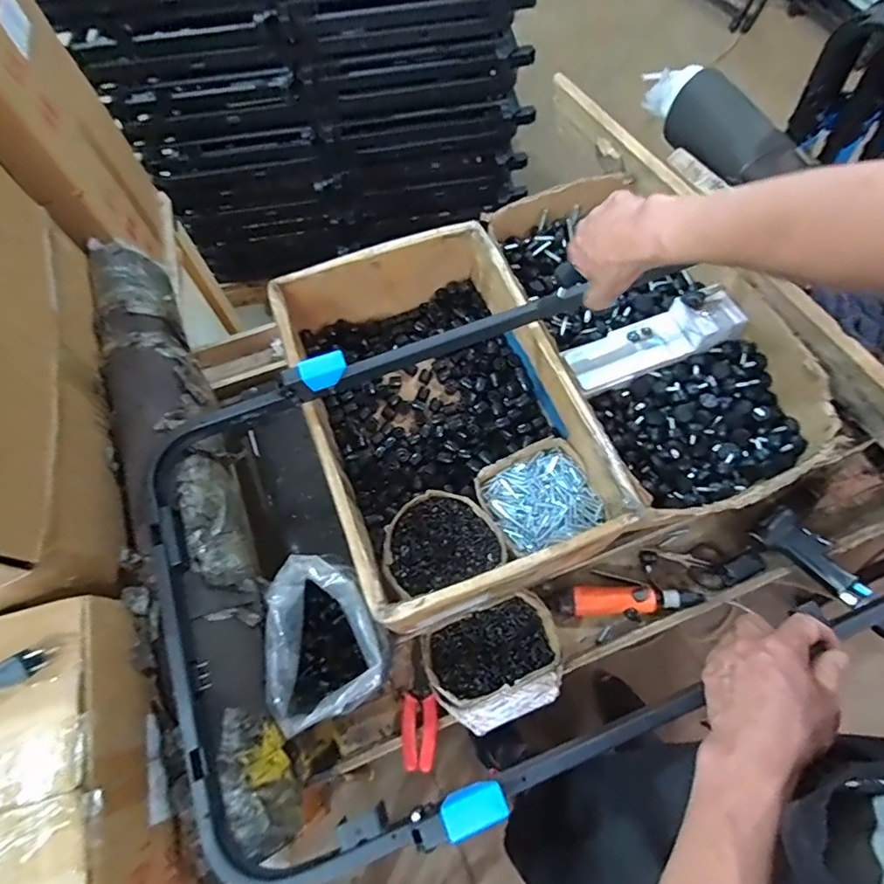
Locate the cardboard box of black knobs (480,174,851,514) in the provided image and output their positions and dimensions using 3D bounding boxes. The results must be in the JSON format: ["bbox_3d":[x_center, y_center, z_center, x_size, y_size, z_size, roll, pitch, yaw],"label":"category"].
[{"bbox_3d":[0.322,-0.177,0.804,0.315,0.120,0.588,-25,68,-8],"label":"cardboard box of black knobs"}]

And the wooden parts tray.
[{"bbox_3d":[-0.003,-0.041,0.751,0.335,0.169,0.514,-21,68,-7],"label":"wooden parts tray"}]

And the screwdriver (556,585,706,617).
[{"bbox_3d":[0.267,0.230,0.741,0.210,0.044,0.043,-2,67,1],"label":"screwdriver"}]

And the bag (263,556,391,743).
[{"bbox_3d":[-0.137,0.247,0.643,0.126,0.143,0.185,-6,67,-1],"label":"bag"}]

